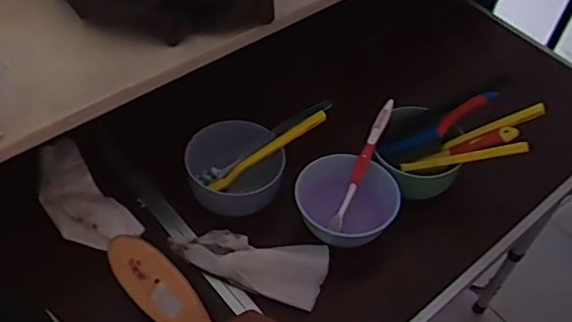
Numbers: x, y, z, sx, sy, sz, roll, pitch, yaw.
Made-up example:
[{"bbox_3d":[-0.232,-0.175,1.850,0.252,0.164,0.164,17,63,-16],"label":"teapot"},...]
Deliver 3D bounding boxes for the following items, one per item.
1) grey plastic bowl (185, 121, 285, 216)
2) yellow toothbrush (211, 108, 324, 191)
[{"bbox_3d":[-0.058,0.008,0.682,0.108,0.048,0.104,-11,53,-12],"label":"grey plastic bowl"},{"bbox_3d":[-0.020,-0.012,0.683,0.152,0.015,0.018,-34,58,2],"label":"yellow toothbrush"}]

